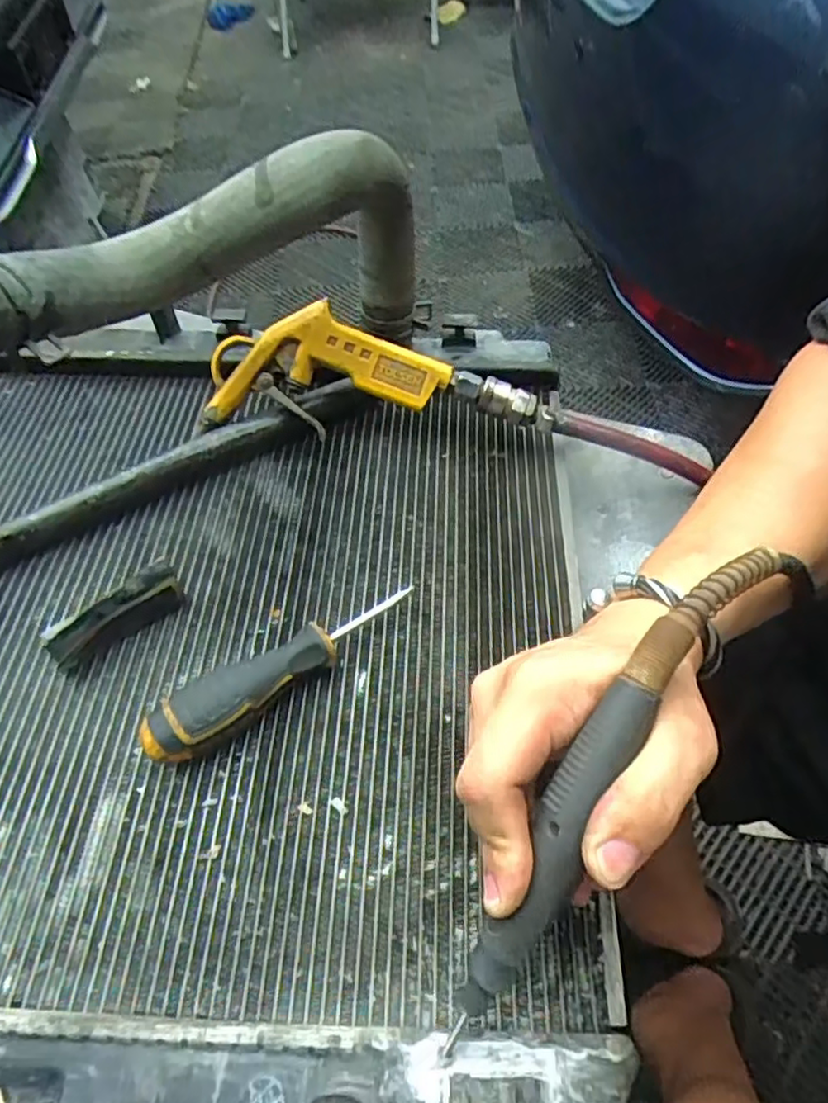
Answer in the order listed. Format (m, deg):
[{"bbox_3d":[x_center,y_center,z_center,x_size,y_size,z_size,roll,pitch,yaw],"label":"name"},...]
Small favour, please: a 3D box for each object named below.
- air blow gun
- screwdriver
[{"bbox_3d":[-0.021,-0.109,0.408,0.208,0.030,0.073,6,102,1],"label":"air blow gun"},{"bbox_3d":[-0.063,0.057,0.329,0.150,0.031,0.031,-32,61,-16],"label":"screwdriver"}]

